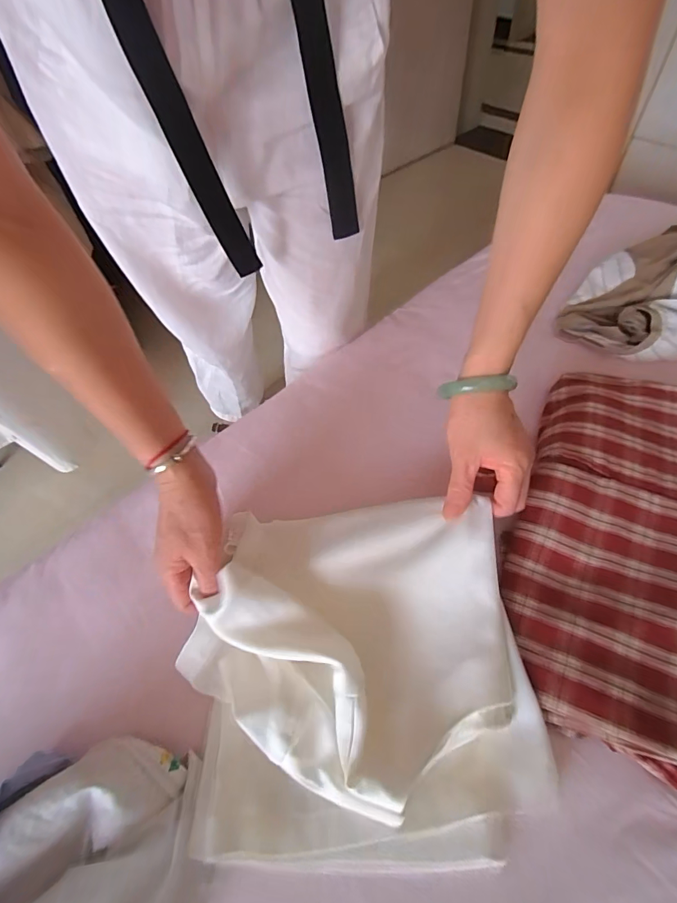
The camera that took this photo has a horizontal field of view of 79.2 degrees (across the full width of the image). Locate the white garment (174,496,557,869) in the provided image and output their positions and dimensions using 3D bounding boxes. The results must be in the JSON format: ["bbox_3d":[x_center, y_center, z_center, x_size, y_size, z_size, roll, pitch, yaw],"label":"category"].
[{"bbox_3d":[0.018,0.162,0.320,0.253,0.067,0.242,-6,53,1],"label":"white garment"}]

